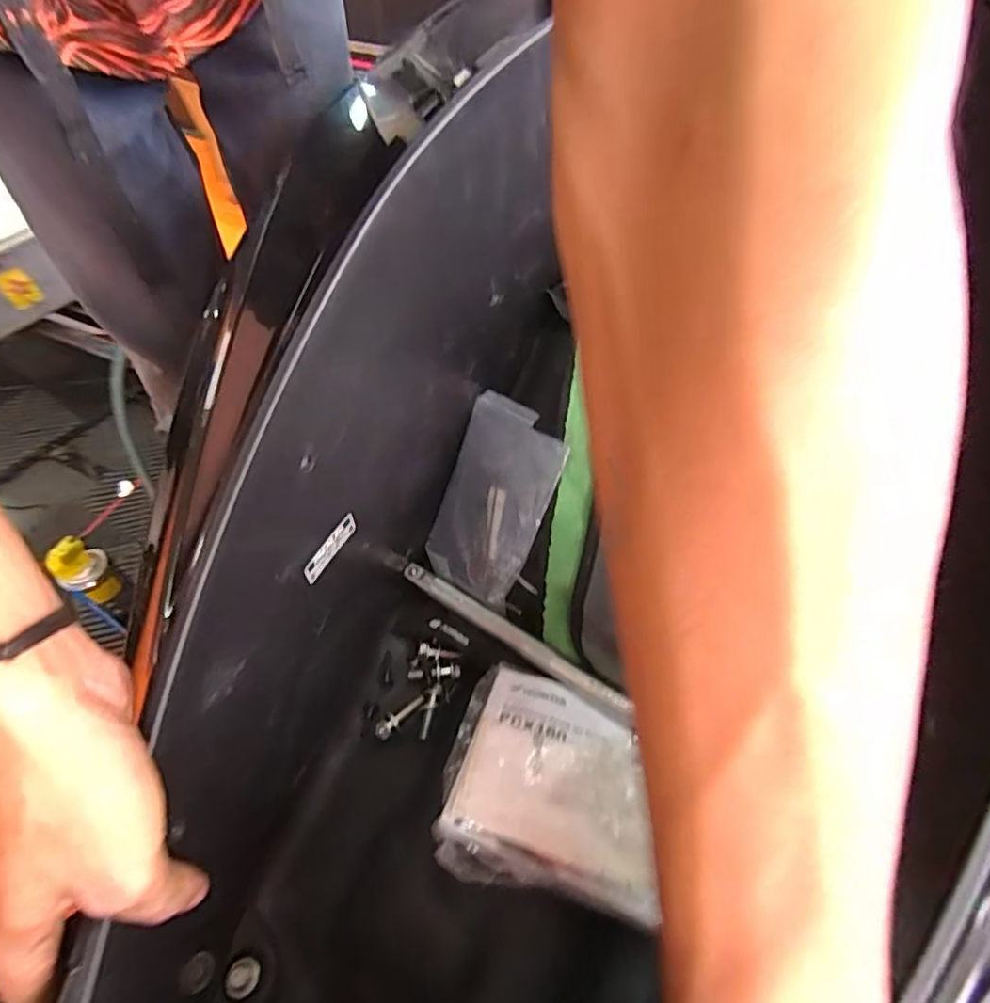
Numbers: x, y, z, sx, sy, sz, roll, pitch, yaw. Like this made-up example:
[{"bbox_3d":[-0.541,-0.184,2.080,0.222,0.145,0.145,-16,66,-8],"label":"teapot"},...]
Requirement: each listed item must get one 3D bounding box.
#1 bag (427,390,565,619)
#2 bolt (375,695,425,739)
[{"bbox_3d":[-0.003,0.000,0.409,0.084,0.138,0.010,31,19,32],"label":"bag"},{"bbox_3d":[-0.066,0.149,0.403,0.011,0.011,0.039,37,62,25],"label":"bolt"}]

